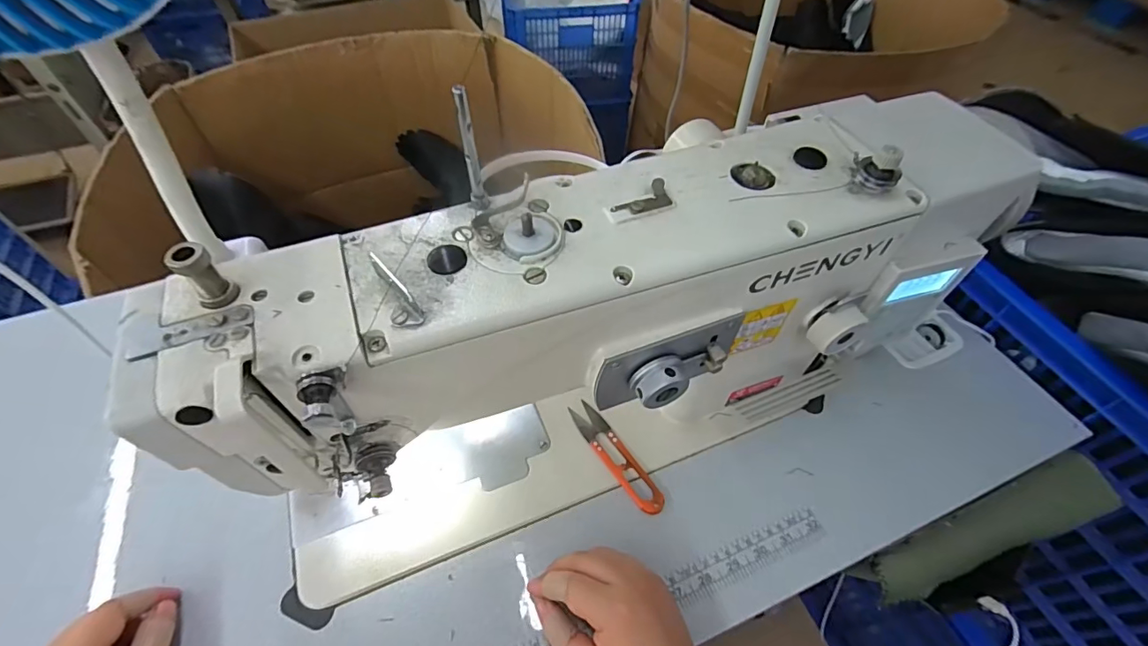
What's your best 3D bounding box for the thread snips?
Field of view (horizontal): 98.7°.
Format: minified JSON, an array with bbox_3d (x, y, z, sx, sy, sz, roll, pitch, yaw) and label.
[{"bbox_3d":[0.037,0.118,0.435,0.024,0.009,0.115,-28,58,-20],"label":"thread snips"}]

